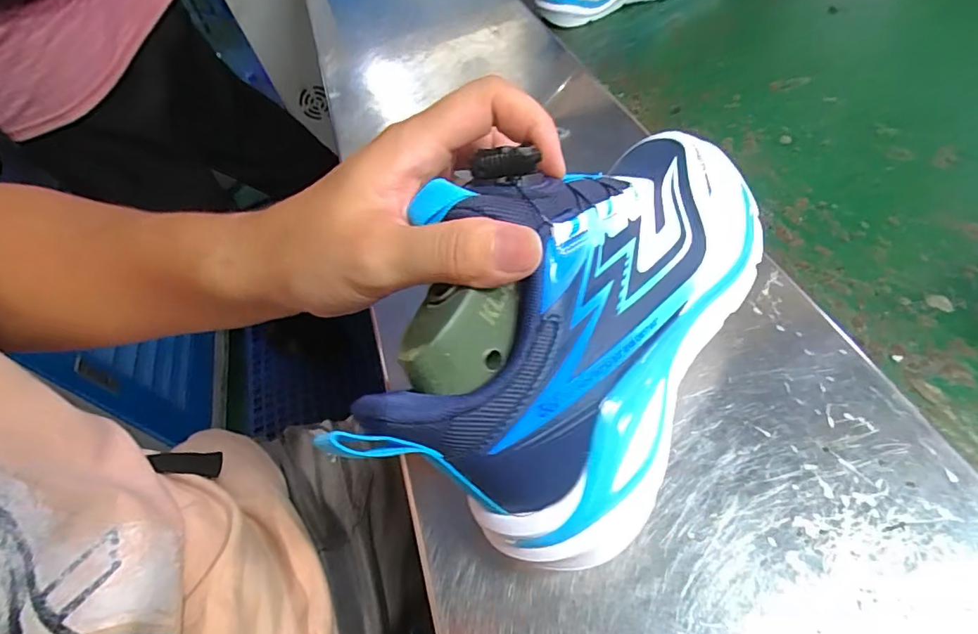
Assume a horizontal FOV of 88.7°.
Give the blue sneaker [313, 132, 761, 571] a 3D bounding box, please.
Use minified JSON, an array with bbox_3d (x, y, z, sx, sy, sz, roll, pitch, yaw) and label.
[{"bbox_3d":[0.036,-0.014,0.223,0.134,0.075,0.226,46,66,-13],"label":"blue sneaker"}]

